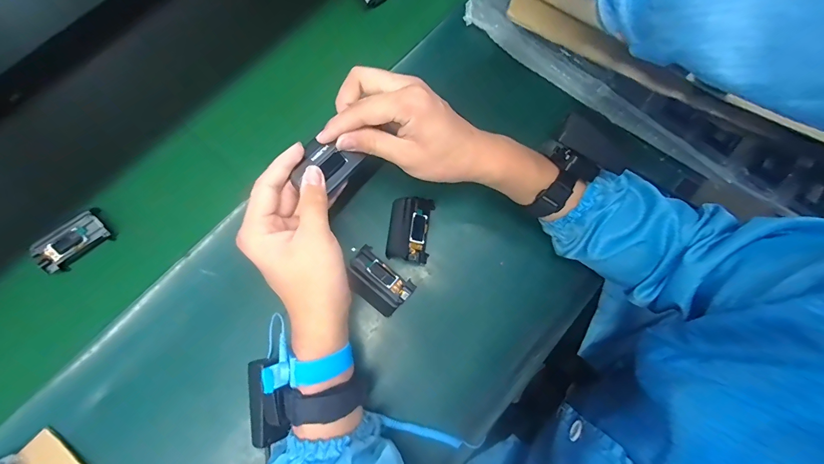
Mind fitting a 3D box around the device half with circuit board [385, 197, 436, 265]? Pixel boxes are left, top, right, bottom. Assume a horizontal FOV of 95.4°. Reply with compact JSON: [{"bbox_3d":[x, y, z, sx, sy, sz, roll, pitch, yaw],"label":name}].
[{"bbox_3d":[-0.003,-0.001,0.412,0.046,0.025,0.070,7,76,0],"label":"device half with circuit board"}]

